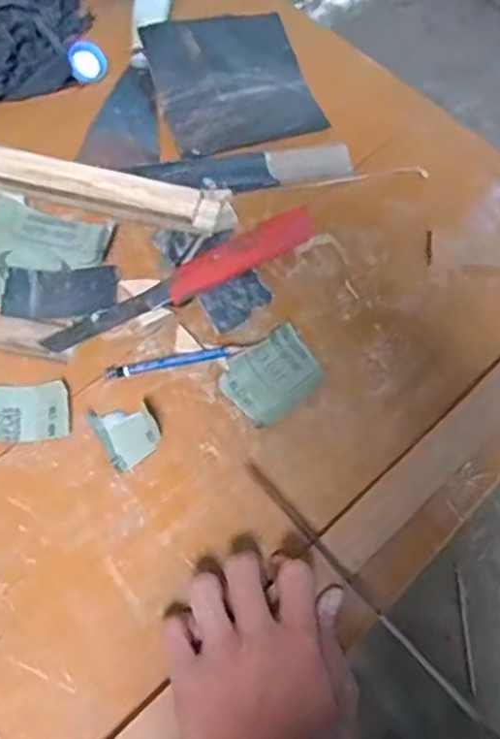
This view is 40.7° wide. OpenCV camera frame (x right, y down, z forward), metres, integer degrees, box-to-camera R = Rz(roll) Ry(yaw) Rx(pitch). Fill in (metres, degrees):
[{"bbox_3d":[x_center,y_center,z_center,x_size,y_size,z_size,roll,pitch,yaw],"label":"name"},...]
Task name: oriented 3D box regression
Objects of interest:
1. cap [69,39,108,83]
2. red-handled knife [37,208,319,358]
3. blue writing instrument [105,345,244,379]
[{"bbox_3d":[-0.141,-0.267,0.585,0.030,0.011,0.040,-19,70,-10],"label":"cap"},{"bbox_3d":[-0.045,-0.066,0.502,0.221,0.011,0.027,-30,73,-14],"label":"red-handled knife"},{"bbox_3d":[-0.055,-0.006,0.483,0.096,0.012,0.011,-9,69,-7],"label":"blue writing instrument"}]

